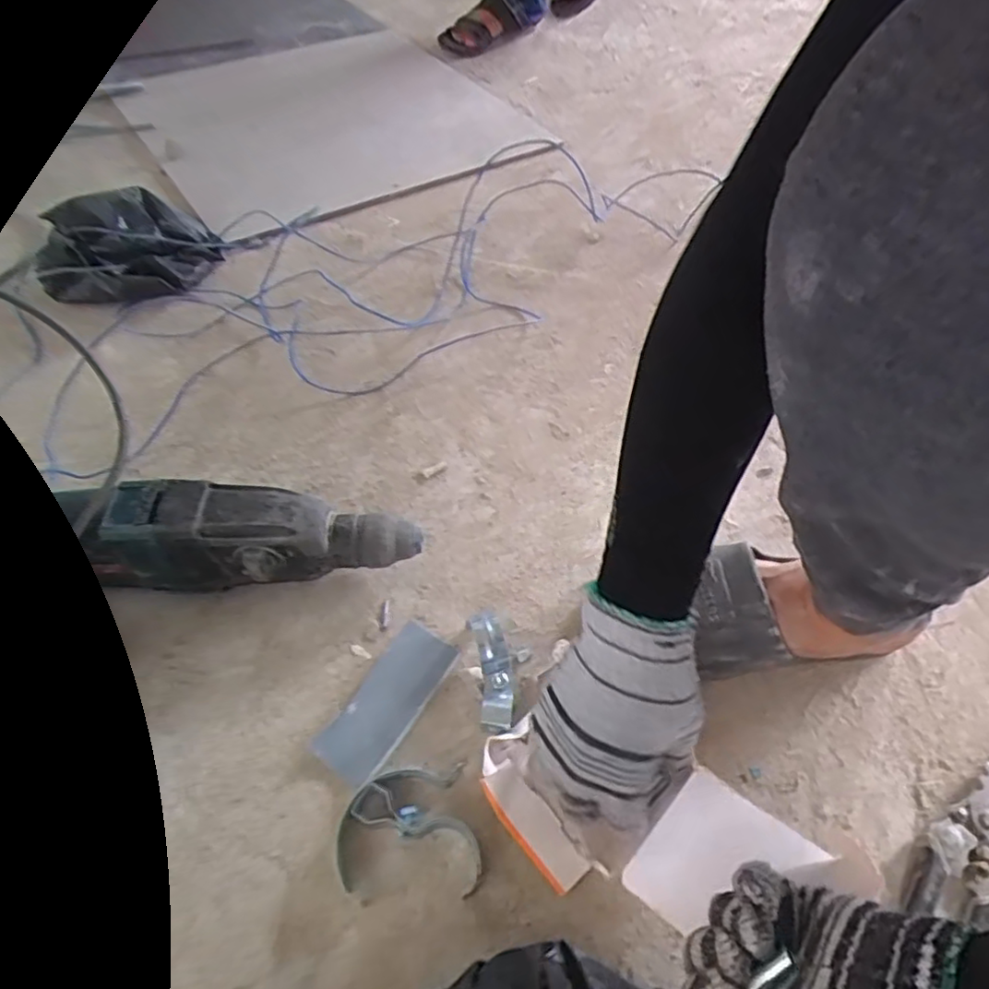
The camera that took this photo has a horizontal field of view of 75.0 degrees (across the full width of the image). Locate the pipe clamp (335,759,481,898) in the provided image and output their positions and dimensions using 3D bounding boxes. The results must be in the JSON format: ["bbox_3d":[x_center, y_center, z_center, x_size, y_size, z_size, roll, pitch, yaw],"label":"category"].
[{"bbox_3d":[-0.064,0.244,0.466,0.098,0.021,0.082,-9,54,-5],"label":"pipe clamp"}]

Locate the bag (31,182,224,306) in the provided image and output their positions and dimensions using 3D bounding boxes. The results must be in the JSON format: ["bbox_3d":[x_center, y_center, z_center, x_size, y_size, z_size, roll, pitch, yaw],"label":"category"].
[{"bbox_3d":[-0.493,-0.336,0.860,0.218,0.069,0.204,-29,59,-23],"label":"bag"}]

